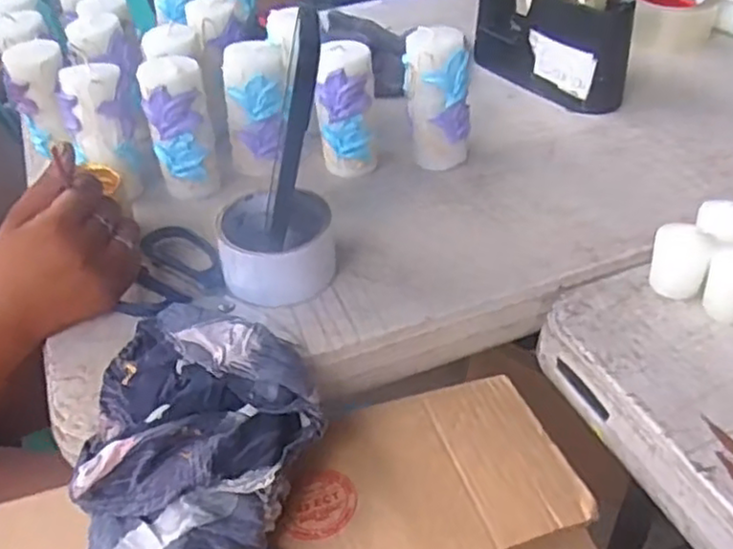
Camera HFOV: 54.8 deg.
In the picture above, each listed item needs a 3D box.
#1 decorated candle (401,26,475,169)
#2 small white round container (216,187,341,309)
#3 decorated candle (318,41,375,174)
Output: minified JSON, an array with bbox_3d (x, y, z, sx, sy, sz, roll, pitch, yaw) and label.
[{"bbox_3d":[0.061,-0.147,0.609,0.055,0.116,0.043,0,40,4],"label":"decorated candle"},{"bbox_3d":[-0.064,-0.023,0.513,0.080,0.051,0.085,-2,40,2],"label":"small white round container"},{"bbox_3d":[-0.018,-0.135,0.601,0.048,0.111,0.040,1,40,6],"label":"decorated candle"}]

